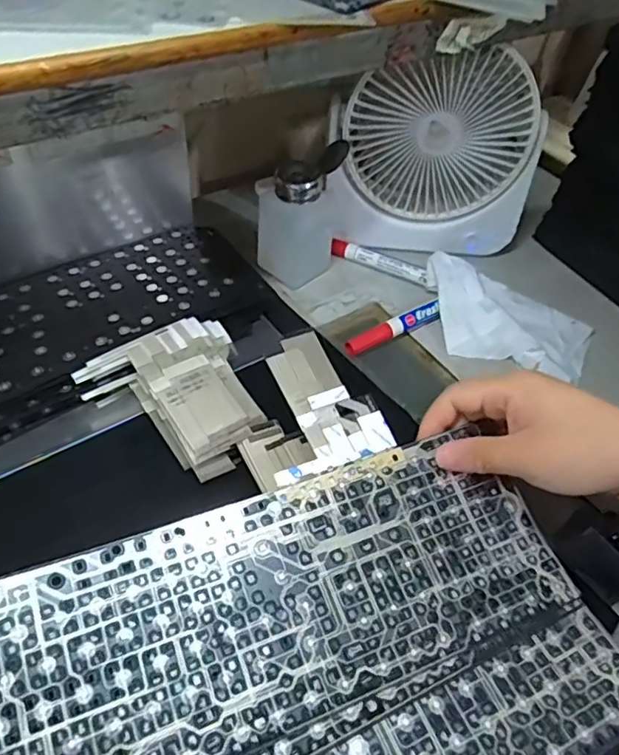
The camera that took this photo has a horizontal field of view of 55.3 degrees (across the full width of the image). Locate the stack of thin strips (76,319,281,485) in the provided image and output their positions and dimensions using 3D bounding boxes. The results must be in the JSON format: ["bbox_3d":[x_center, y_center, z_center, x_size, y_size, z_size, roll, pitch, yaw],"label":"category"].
[{"bbox_3d":[-0.089,0.013,0.424,0.109,0.022,0.122,-26,54,-25],"label":"stack of thin strips"}]

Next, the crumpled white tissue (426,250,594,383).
[{"bbox_3d":[0.169,-0.051,0.520,0.153,0.034,0.102,19,49,13],"label":"crumpled white tissue"}]

